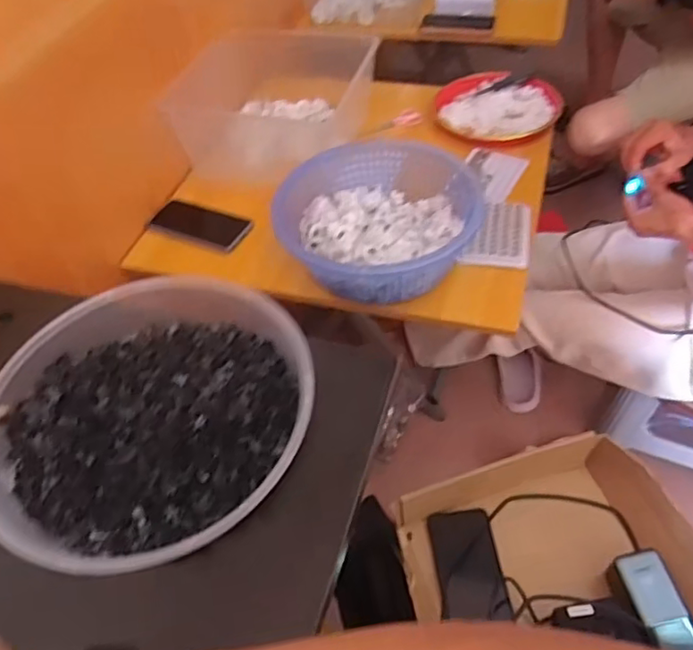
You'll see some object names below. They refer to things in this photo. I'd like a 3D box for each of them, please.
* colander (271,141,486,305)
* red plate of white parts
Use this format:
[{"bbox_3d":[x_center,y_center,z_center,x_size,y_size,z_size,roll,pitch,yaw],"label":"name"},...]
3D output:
[{"bbox_3d":[0.046,-0.154,0.876,0.282,0.092,0.262,-3,50,4],"label":"colander"},{"bbox_3d":[0.278,-0.398,1.146,0.217,0.042,0.209,-3,50,4],"label":"red plate of white parts"}]

